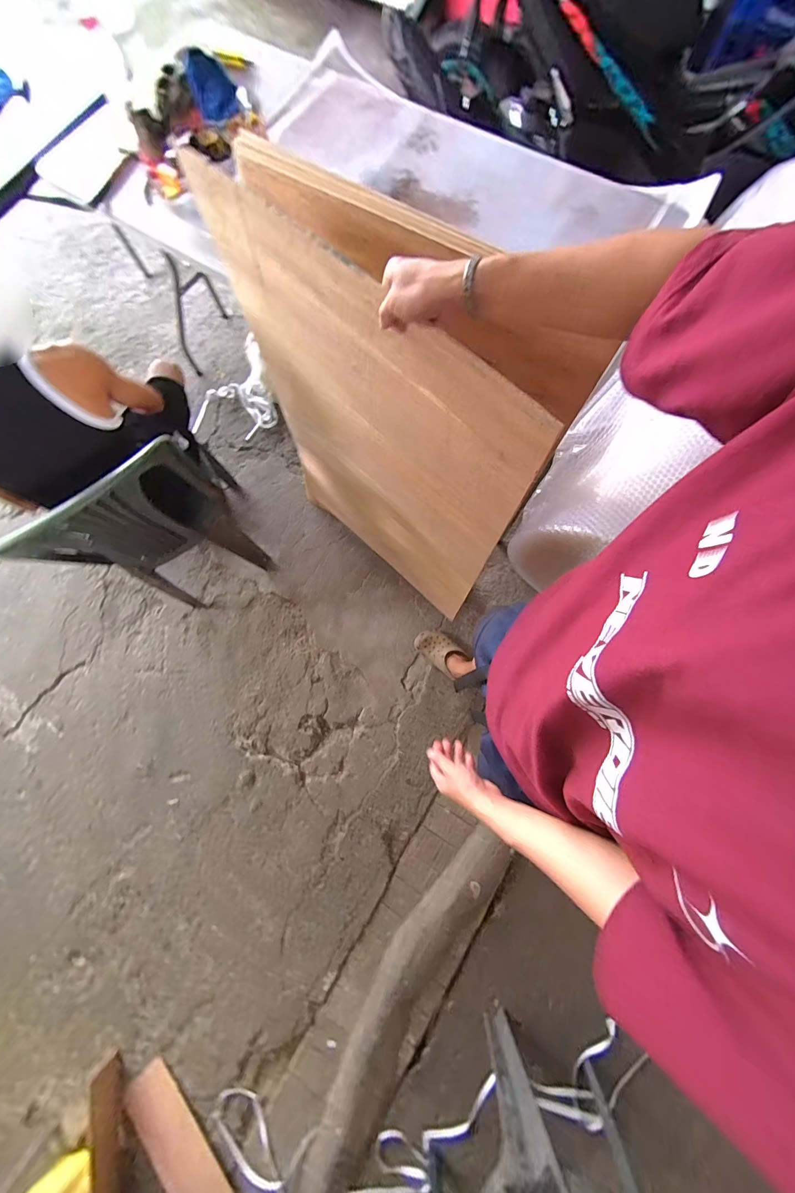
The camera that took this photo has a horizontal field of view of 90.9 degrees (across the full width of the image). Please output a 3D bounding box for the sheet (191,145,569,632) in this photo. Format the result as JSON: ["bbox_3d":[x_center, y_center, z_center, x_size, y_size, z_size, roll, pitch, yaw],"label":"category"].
[{"bbox_3d":[-0.064,-0.287,0.930,0.683,0.936,0.019,43,80,11],"label":"sheet"}]

